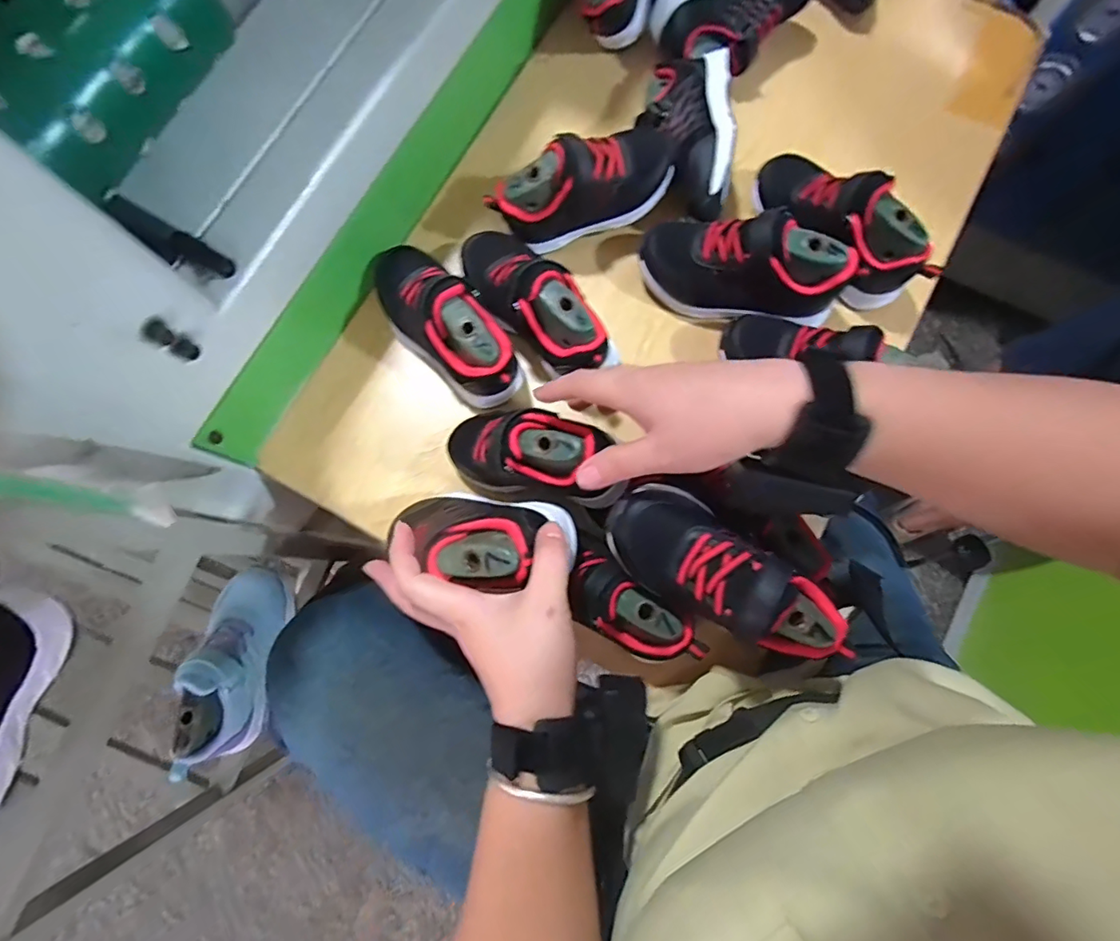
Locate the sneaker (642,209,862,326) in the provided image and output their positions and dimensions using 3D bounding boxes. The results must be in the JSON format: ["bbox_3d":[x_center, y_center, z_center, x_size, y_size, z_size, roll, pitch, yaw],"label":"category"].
[{"bbox_3d":[0.161,-0.176,0.466,0.181,0.086,0.071,20,80,3],"label":"sneaker"}]

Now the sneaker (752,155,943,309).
[{"bbox_3d":[0.246,-0.223,0.480,0.067,0.090,0.172,-29,81,-6],"label":"sneaker"}]

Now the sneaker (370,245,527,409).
[{"bbox_3d":[-0.105,-0.130,0.457,0.073,0.084,0.172,-39,82,-7],"label":"sneaker"}]

